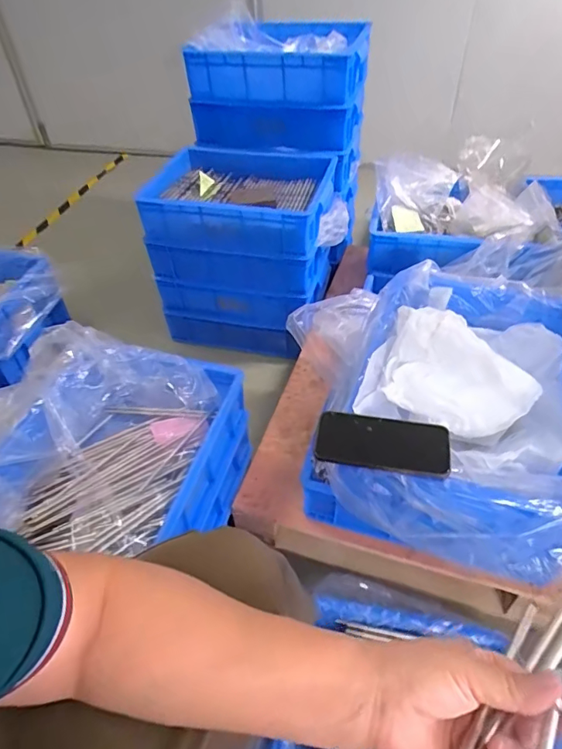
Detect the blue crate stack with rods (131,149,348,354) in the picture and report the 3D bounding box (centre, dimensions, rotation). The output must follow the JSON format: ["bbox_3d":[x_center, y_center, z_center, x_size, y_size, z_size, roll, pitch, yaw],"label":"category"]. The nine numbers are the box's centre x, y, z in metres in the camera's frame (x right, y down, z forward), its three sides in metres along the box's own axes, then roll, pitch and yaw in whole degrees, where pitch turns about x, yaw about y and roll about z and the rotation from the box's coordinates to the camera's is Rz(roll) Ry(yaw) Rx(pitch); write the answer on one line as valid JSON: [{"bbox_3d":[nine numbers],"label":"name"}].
[{"bbox_3d":[-0.080,-0.302,1.234,0.425,0.416,0.267,10,47,12],"label":"blue crate stack with rods"}]

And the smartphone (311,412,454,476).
[{"bbox_3d":[0.124,0.082,0.596,0.158,0.014,0.079,5,46,8],"label":"smartphone"}]

